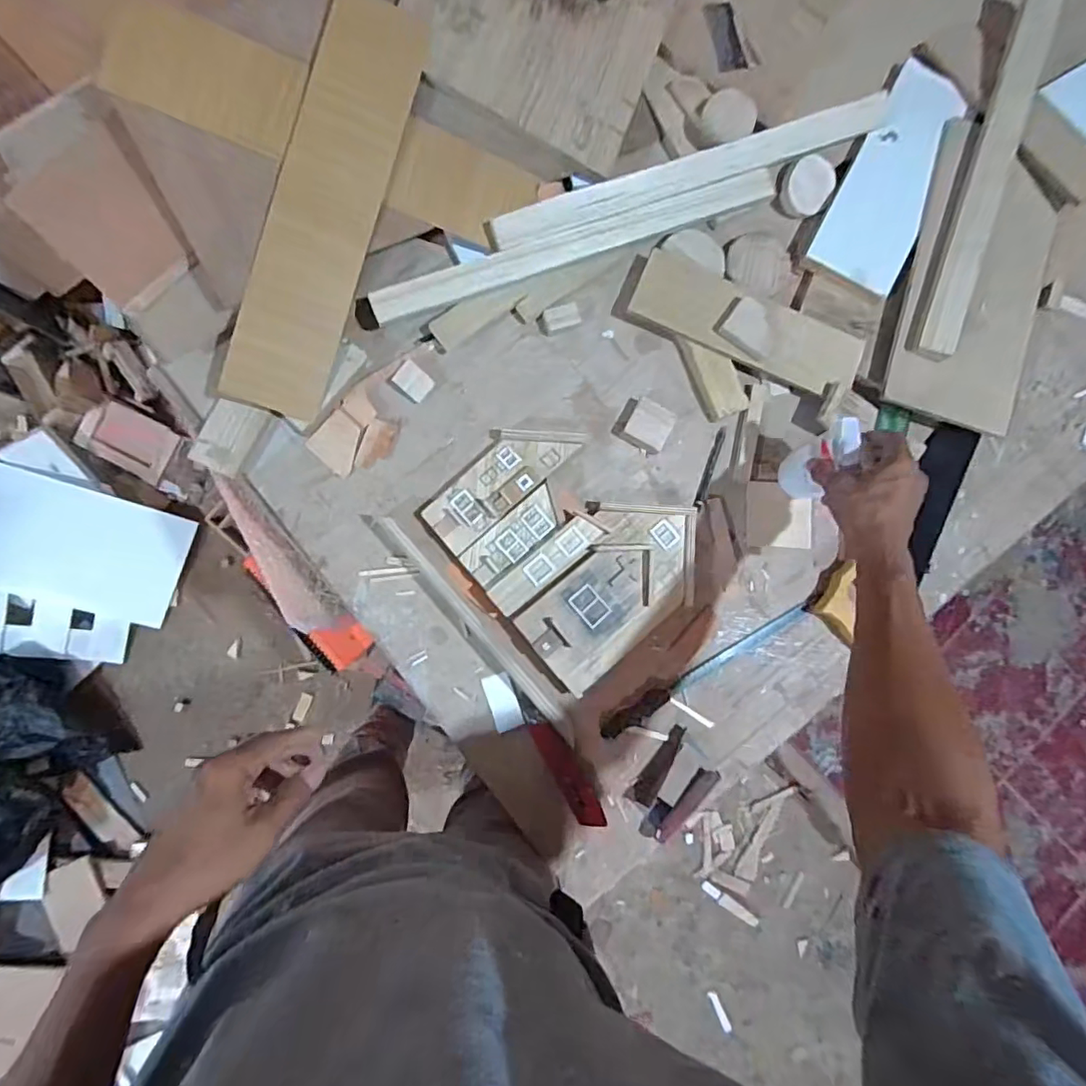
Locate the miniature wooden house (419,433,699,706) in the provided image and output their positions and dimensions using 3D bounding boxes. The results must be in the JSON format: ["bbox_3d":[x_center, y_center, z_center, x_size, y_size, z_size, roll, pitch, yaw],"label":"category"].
[{"bbox_3d":[0.033,-0.007,0.634,0.236,0.039,0.286,-40,90,-6],"label":"miniature wooden house"}]

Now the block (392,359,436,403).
[{"bbox_3d":[-0.151,-0.188,0.645,0.041,0.012,0.034,39,84,-1],"label":"block"}]

